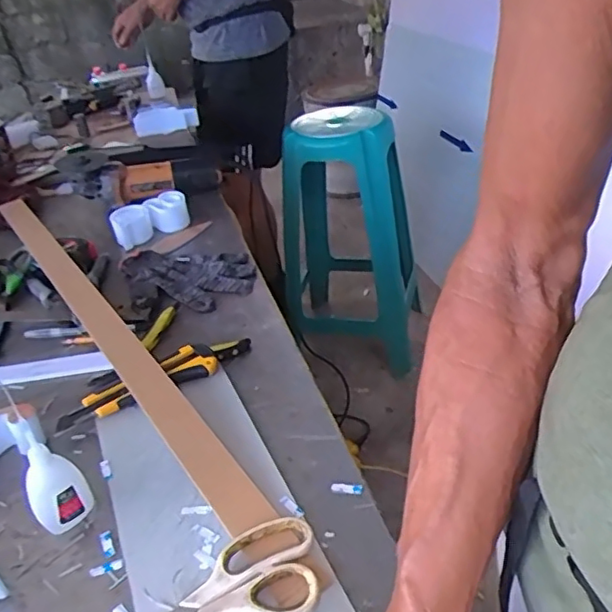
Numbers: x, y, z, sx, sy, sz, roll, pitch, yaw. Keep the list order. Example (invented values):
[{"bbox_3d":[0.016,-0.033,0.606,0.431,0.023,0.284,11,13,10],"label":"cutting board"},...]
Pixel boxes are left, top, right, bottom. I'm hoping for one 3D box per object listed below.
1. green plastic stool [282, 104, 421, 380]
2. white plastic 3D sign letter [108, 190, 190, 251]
[{"bbox_3d":[0.132,-0.217,1.793,0.369,0.674,0.462,0,34,9],"label":"green plastic stool"},{"bbox_3d":[-0.252,-0.143,0.974,0.120,0.040,0.073,-17,35,-16],"label":"white plastic 3D sign letter"}]

